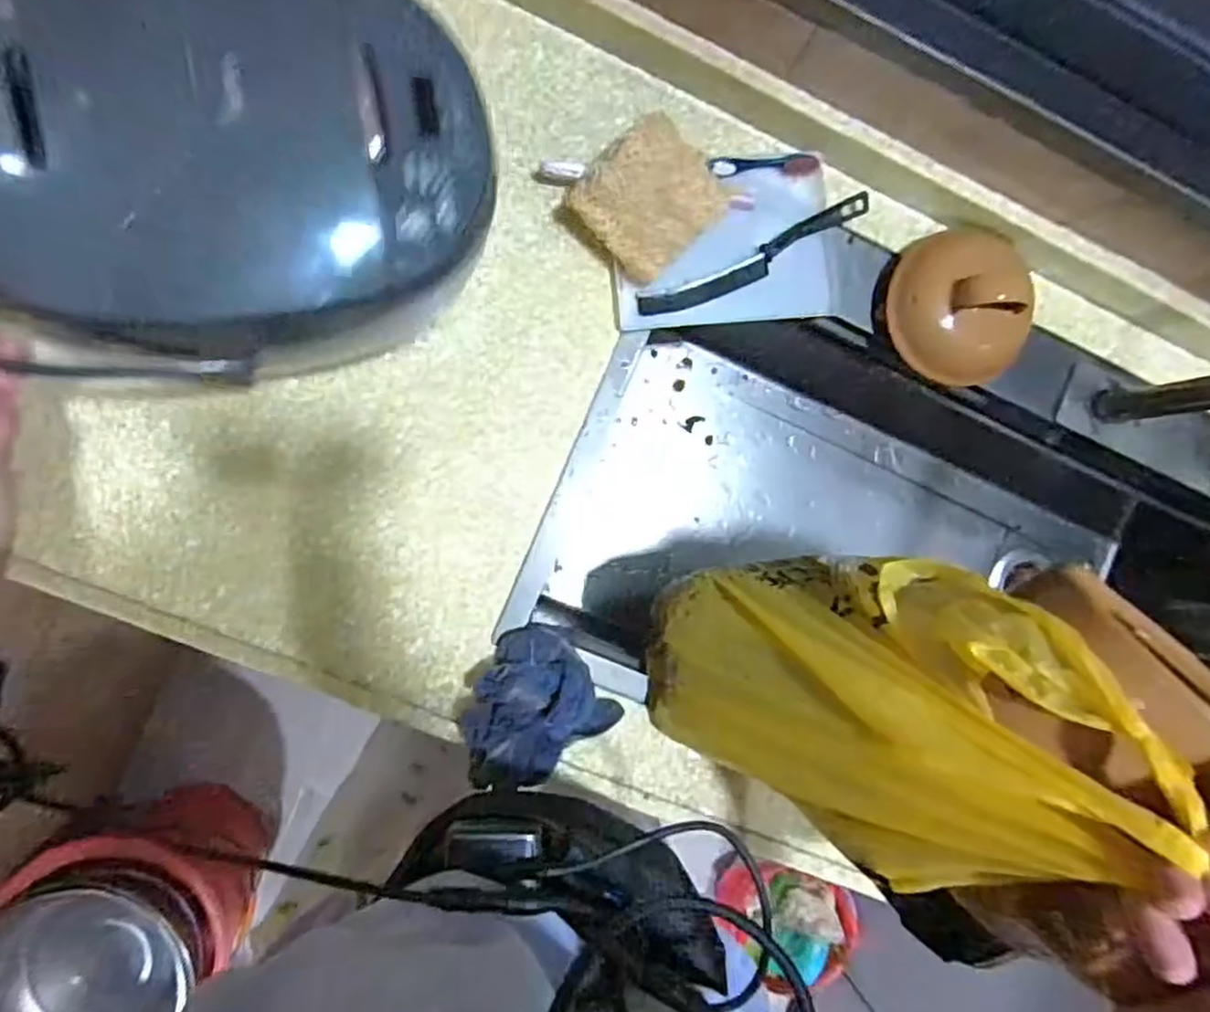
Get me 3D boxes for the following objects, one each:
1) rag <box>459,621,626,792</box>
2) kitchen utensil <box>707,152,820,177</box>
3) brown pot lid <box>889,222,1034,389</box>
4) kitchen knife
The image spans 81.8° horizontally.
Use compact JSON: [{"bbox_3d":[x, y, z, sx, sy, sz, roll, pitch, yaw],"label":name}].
[{"bbox_3d":[-0.063,0.163,0.563,0.115,0.052,0.105,-35,96,-6],"label":"rag"},{"bbox_3d":[0.136,-0.292,0.602,0.098,0.008,0.020,-6,92,-8],"label":"kitchen utensil"},{"bbox_3d":[0.305,-0.174,0.593,0.112,0.079,0.130,-6,92,-8],"label":"brown pot lid"},{"bbox_3d":[0.131,-0.211,0.599,0.218,0.018,0.027,-26,95,-7],"label":"kitchen knife"}]

